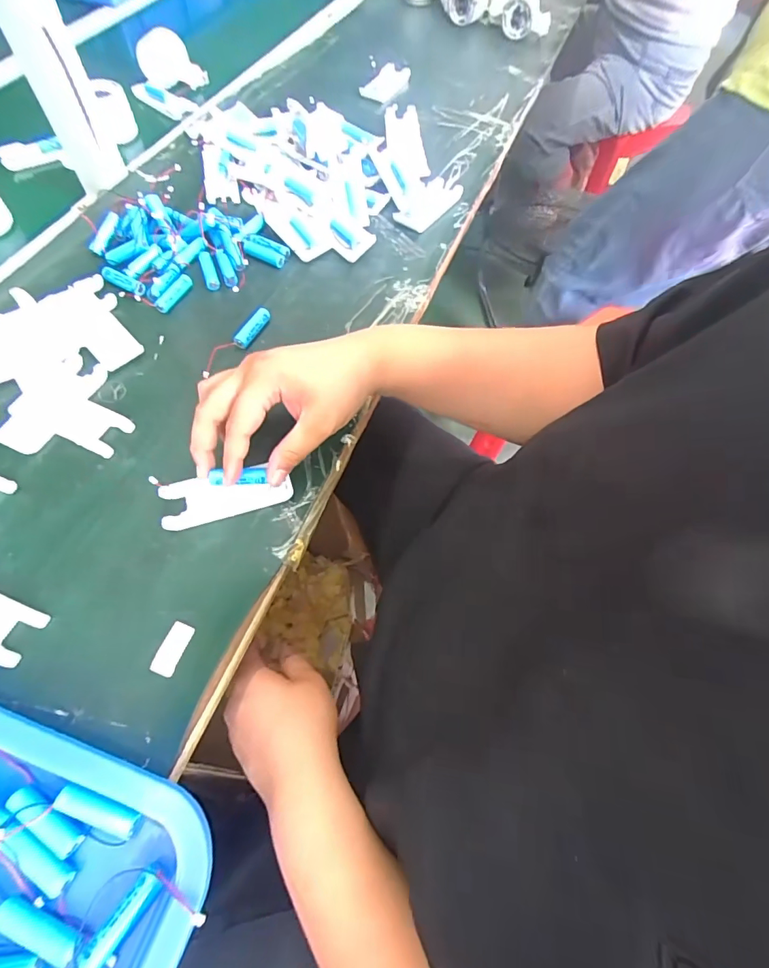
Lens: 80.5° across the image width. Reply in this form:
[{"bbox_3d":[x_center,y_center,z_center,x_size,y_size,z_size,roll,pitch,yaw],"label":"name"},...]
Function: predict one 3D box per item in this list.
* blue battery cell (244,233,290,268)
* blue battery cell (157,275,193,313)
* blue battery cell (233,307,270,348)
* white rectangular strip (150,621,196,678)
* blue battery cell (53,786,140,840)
[{"bbox_3d":[-0.138,-0.267,0.522,0.054,0.019,0.023,22,63,9],"label":"blue battery cell"},{"bbox_3d":[-0.224,-0.203,0.485,0.015,0.013,0.052,30,65,12],"label":"blue battery cell"},{"bbox_3d":[-0.135,-0.159,0.469,0.016,0.016,0.052,24,64,10],"label":"blue battery cell"},{"bbox_3d":[-0.153,0.118,0.326,0.018,0.004,0.036,18,63,6],"label":"white rectangular strip"},{"bbox_3d":[-0.171,0.196,0.271,0.050,0.011,0.015,17,63,6],"label":"blue battery cell"}]

